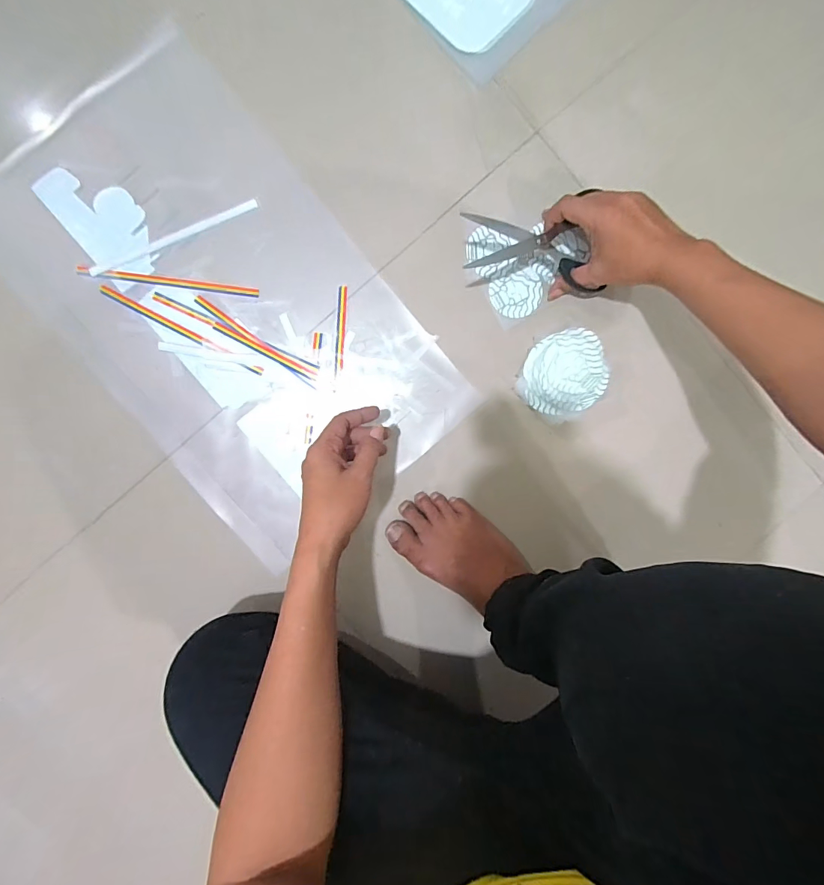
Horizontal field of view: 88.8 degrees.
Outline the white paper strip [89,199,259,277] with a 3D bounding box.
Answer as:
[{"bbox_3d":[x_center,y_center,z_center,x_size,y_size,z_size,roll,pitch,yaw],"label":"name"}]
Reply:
[{"bbox_3d":[-0.298,-0.257,0.528,0.220,0.004,0.014,-23,88,0],"label":"white paper strip"}]

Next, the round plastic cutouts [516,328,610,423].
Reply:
[{"bbox_3d":[0.190,-0.086,0.533,0.097,0.034,0.111,44,91,-4],"label":"round plastic cutouts"}]

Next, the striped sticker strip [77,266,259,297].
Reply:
[{"bbox_3d":[-0.304,-0.201,0.523,0.219,0.004,0.011,7,93,-2],"label":"striped sticker strip"}]

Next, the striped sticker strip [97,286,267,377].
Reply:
[{"bbox_3d":[-0.288,-0.140,0.525,0.222,0.004,0.011,27,92,-3],"label":"striped sticker strip"}]

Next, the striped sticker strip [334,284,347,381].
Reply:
[{"bbox_3d":[-0.090,-0.140,0.532,0.012,0.004,0.114,4,93,-2],"label":"striped sticker strip"}]

